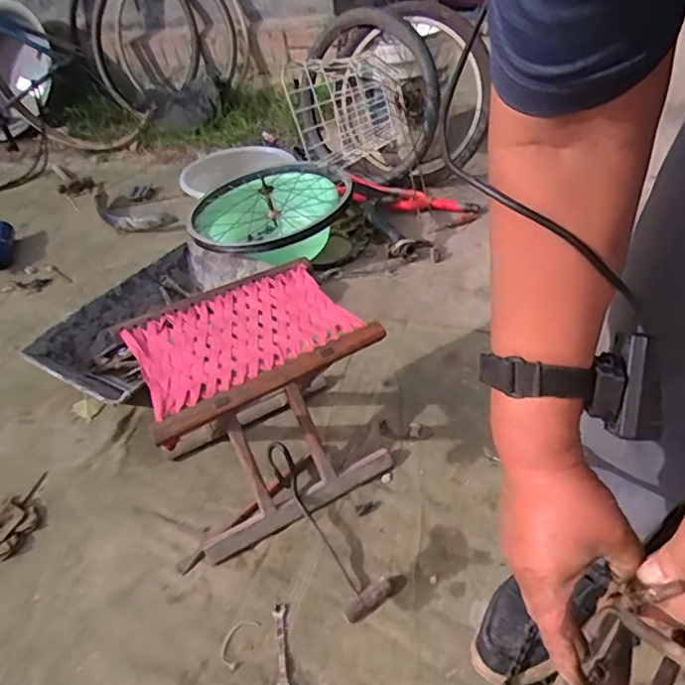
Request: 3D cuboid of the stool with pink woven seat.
[{"bbox_3d":[-0.132,0.099,0.869,0.349,0.301,0.243,-22,41,-18],"label":"stool with pink woven seat"}]

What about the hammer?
[{"bbox_3d":[-0.030,0.262,0.846,0.081,0.043,0.311,-23,41,-19],"label":"hammer"}]

